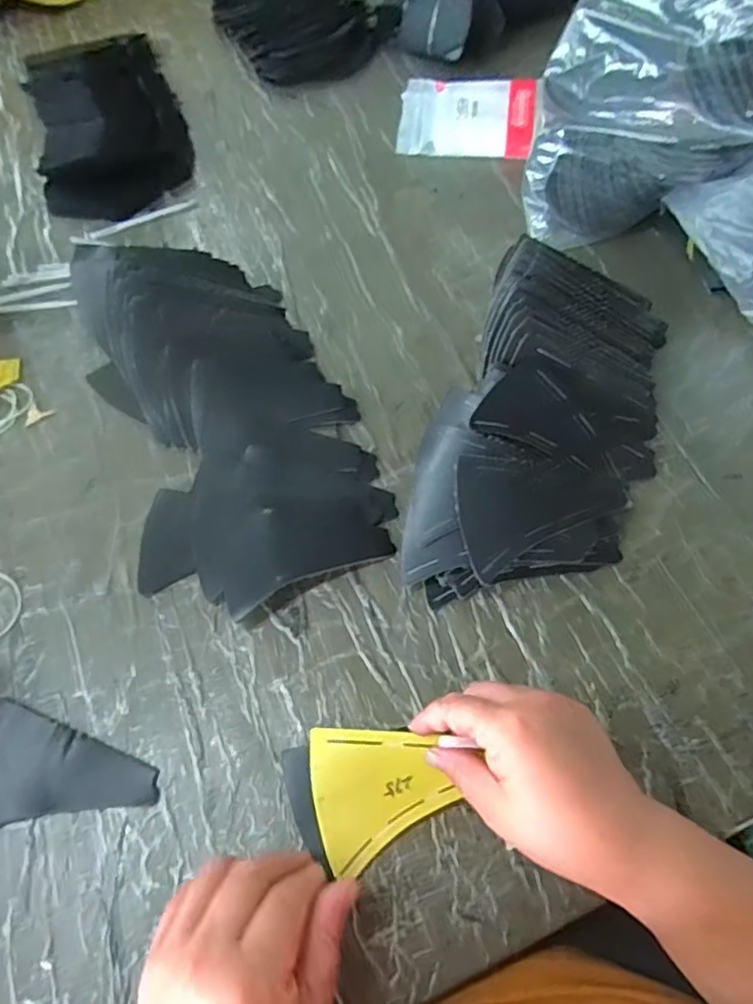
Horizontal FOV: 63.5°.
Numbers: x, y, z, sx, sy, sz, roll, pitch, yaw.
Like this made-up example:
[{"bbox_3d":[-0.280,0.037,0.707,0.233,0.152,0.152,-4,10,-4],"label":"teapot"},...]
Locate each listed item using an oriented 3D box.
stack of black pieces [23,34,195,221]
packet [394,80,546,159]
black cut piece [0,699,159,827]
[{"bbox_3d":[-0.302,-0.438,0.679,0.157,0.042,0.301,-18,64,-8],"label":"stack of black pieces"},{"bbox_3d":[0.099,-0.416,0.660,0.145,0.034,0.110,9,63,5],"label":"packet"},{"bbox_3d":[-0.207,0.162,0.389,0.122,0.010,0.078,-12,63,-5],"label":"black cut piece"}]

